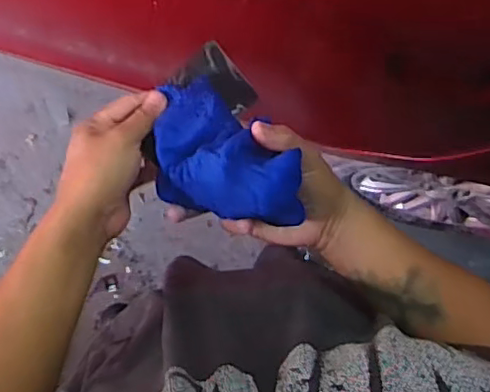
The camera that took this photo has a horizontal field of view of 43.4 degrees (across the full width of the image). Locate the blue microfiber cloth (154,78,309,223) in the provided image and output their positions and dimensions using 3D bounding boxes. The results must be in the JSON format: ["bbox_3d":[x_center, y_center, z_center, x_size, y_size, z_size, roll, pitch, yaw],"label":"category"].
[{"bbox_3d":[-0.013,-0.044,0.514,0.115,0.091,0.121,5,88,-9],"label":"blue microfiber cloth"}]

